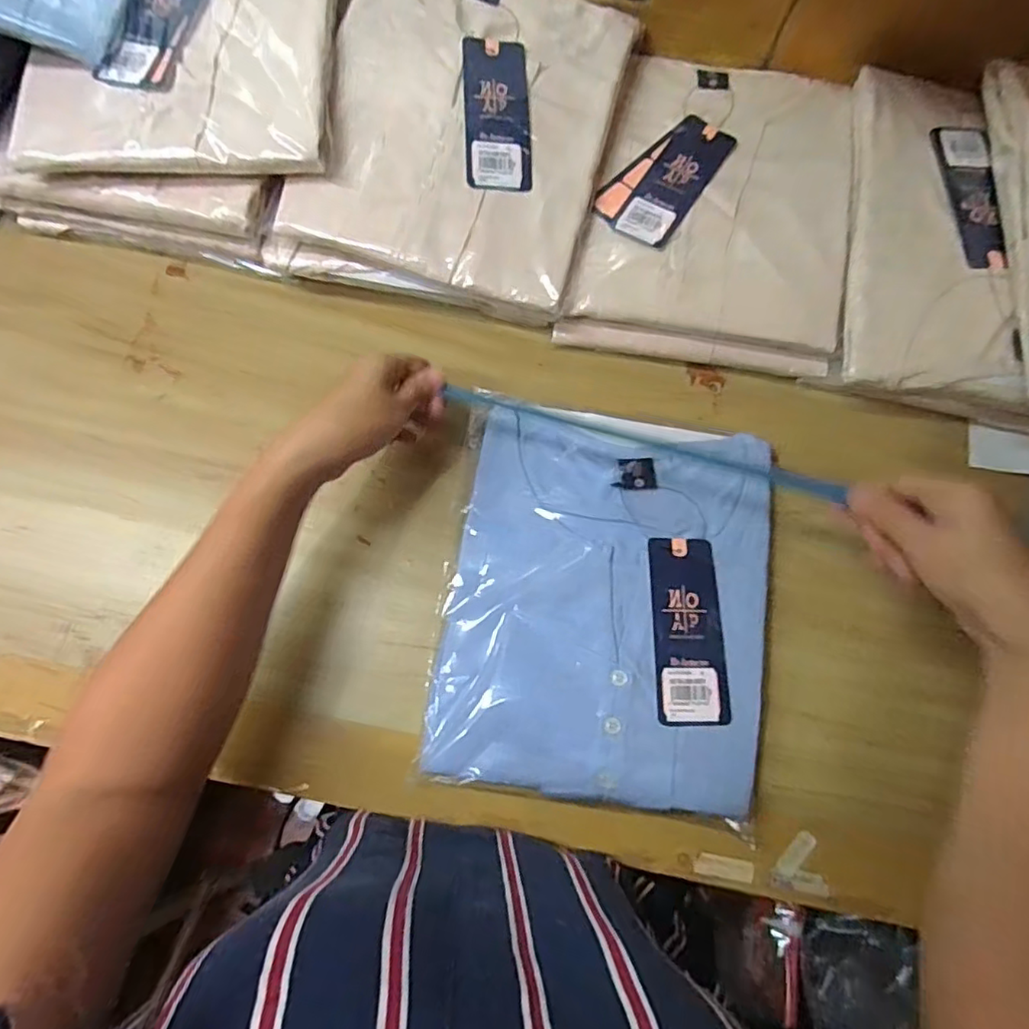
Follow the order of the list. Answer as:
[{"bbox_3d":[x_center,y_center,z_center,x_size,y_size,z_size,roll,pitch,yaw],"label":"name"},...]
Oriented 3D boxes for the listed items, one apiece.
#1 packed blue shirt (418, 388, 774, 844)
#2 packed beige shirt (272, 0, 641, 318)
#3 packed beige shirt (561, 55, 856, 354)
[{"bbox_3d":[0.062,0.052,0.406,0.206,0.027,0.255,8,75,-1],"label":"packed blue shirt"},{"bbox_3d":[-0.035,-0.289,0.443,0.203,0.039,0.249,14,78,3],"label":"packed beige shirt"},{"bbox_3d":[0.155,-0.248,0.462,0.188,0.020,0.242,9,77,2],"label":"packed beige shirt"}]

